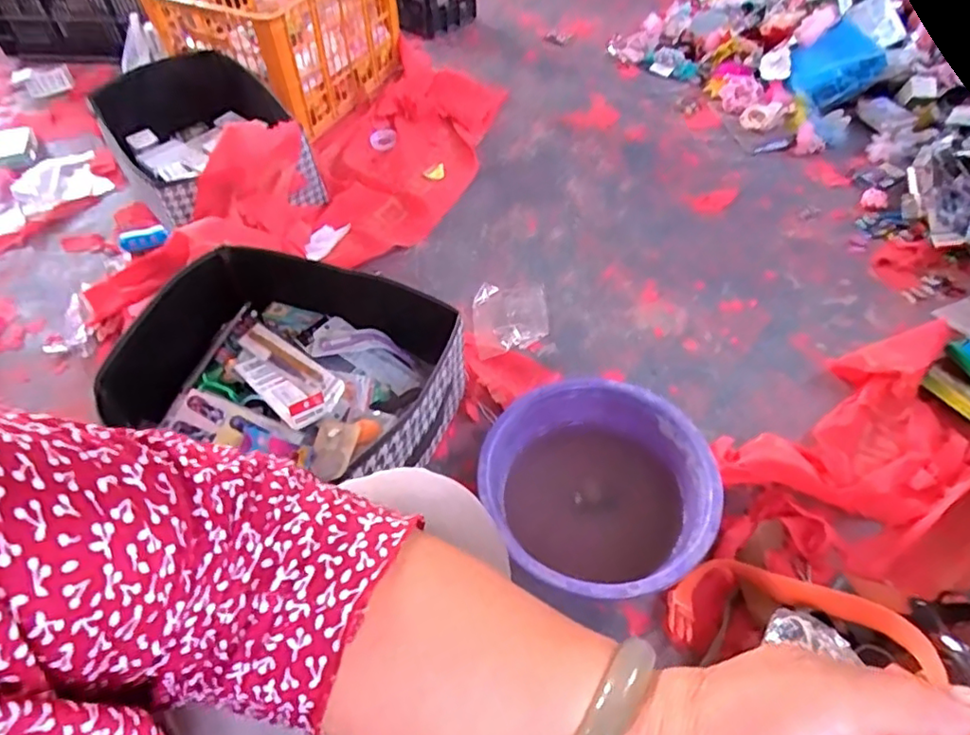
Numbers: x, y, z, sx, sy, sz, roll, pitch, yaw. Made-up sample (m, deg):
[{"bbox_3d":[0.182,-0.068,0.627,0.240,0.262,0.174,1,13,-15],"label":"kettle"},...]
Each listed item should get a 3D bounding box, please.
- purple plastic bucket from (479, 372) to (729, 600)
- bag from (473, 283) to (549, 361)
[{"bbox_3d":[0.142,0.159,0.809,0.289,0.116,0.260,-9,52,-5],"label":"purple plastic bucket"},{"bbox_3d":[0.045,-0.083,1.057,0.126,0.012,0.190,1,43,-2],"label":"bag"}]

